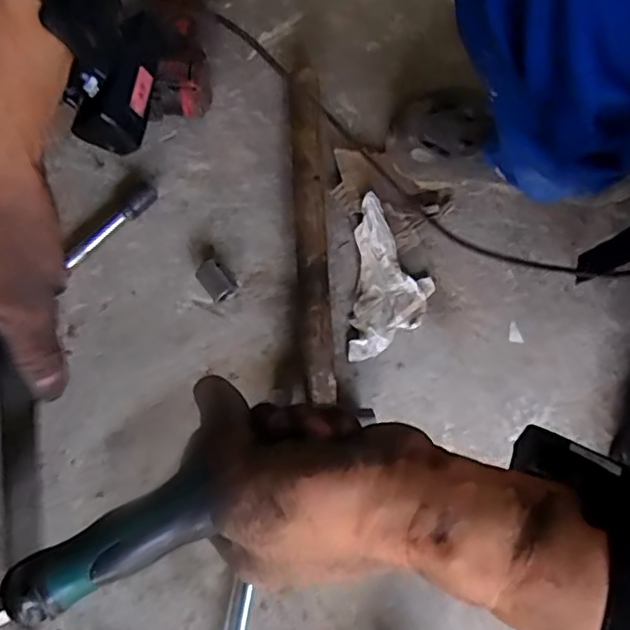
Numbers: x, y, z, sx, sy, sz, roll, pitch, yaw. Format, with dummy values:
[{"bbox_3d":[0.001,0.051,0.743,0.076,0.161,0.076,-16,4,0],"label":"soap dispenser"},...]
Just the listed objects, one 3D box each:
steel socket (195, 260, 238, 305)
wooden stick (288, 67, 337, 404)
[{"bbox_3d":[-0.104,-0.034,0.632,0.027,0.029,0.039,-39,81,-8],"label":"steel socket"},{"bbox_3d":[-0.003,-0.097,0.634,0.029,0.046,0.361,-4,79,-1],"label":"wooden stick"}]

